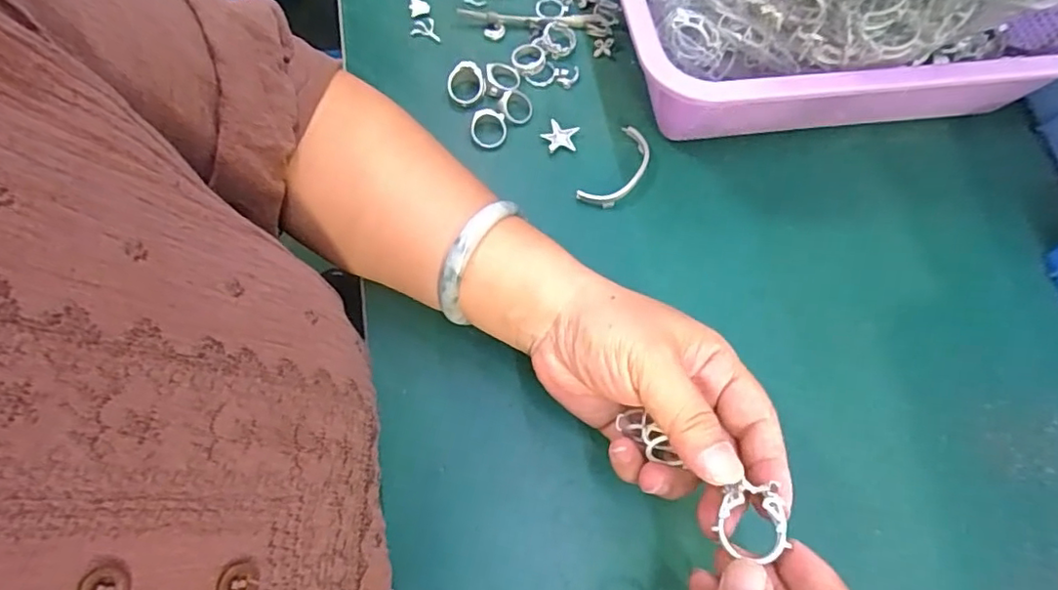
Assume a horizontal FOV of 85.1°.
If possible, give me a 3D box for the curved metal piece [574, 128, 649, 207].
[{"bbox_3d":[0.058,-0.080,0.372,0.027,0.007,0.064,33,70,12],"label":"curved metal piece"}]

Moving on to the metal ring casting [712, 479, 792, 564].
[{"bbox_3d":[0.084,0.084,0.217,0.022,0.007,0.026,2,67,-1],"label":"metal ring casting"}]

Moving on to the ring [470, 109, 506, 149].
[{"bbox_3d":[-0.026,-0.109,0.379,0.026,0.006,0.026,1,84,-6],"label":"ring"}]

